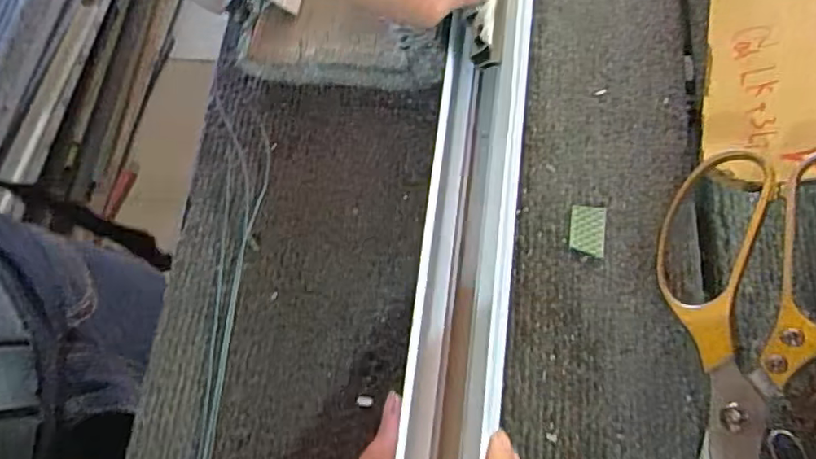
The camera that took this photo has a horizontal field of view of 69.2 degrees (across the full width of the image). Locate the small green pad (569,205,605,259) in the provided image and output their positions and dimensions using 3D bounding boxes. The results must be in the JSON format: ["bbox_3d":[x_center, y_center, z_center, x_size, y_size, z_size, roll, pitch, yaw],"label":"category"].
[{"bbox_3d":[0.085,0.000,0.280,0.015,0.004,0.025,7,71,5],"label":"small green pad"}]

